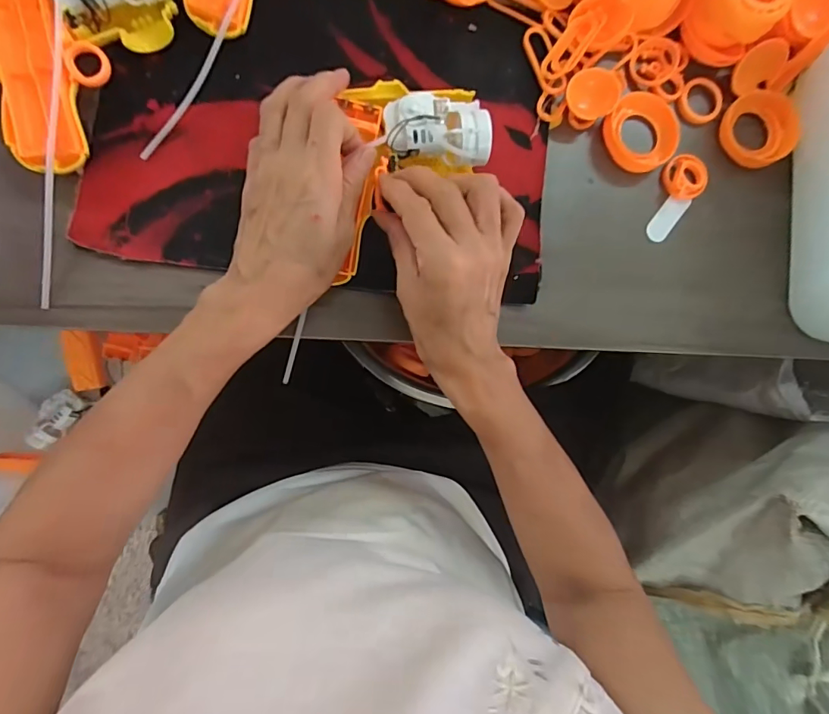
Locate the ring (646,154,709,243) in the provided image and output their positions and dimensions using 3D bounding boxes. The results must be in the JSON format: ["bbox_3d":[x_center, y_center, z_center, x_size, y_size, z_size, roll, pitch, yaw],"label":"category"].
[{"bbox_3d":[0.202,-0.125,0.361,0.032,0.011,0.068,32,84,-5],"label":"ring"}]

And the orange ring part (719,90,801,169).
[{"bbox_3d":[0.275,-0.182,0.367,0.063,0.013,0.058,0,88,-8],"label":"orange ring part"}]

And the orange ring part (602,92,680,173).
[{"bbox_3d":[0.175,-0.173,0.354,0.051,0.014,0.057,-27,92,-8],"label":"orange ring part"}]

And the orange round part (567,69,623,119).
[{"bbox_3d":[0.134,-0.197,0.346,0.045,0.011,0.035,-41,94,-7],"label":"orange round part"}]

